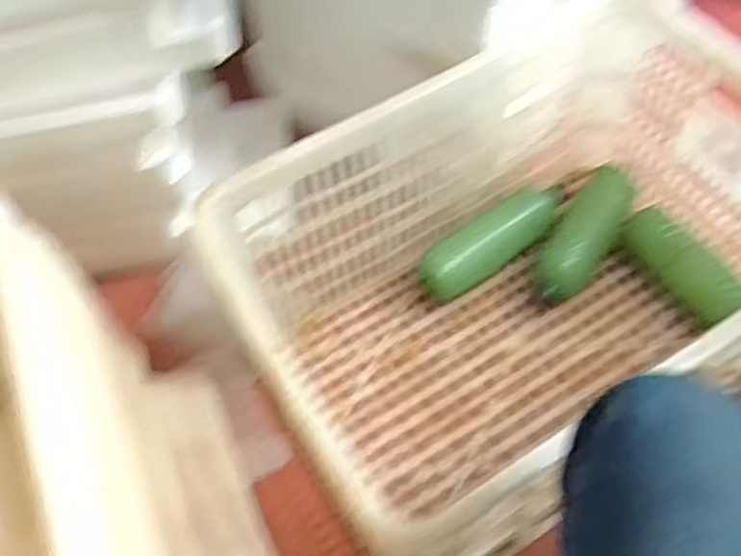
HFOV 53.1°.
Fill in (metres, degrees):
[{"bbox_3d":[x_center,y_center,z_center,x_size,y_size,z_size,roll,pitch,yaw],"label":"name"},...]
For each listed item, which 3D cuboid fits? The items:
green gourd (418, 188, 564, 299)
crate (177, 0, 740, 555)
[{"bbox_3d":[0.166,-0.060,1.037,0.232,0.086,0.094,-37,62,-17],"label":"green gourd"},{"bbox_3d":[0.181,0.007,0.865,0.597,0.322,0.424,-31,60,-14],"label":"crate"}]

